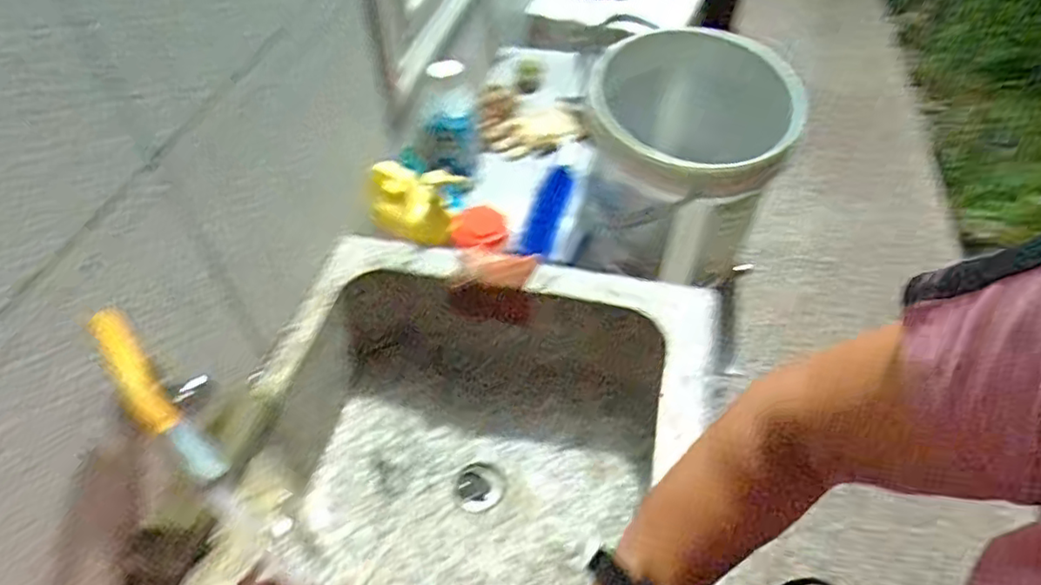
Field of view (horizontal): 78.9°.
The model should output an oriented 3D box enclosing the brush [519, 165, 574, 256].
[{"bbox_3d":[0.047,-0.151,1.167,0.073,0.043,0.218,15,69,15],"label":"brush"}]

